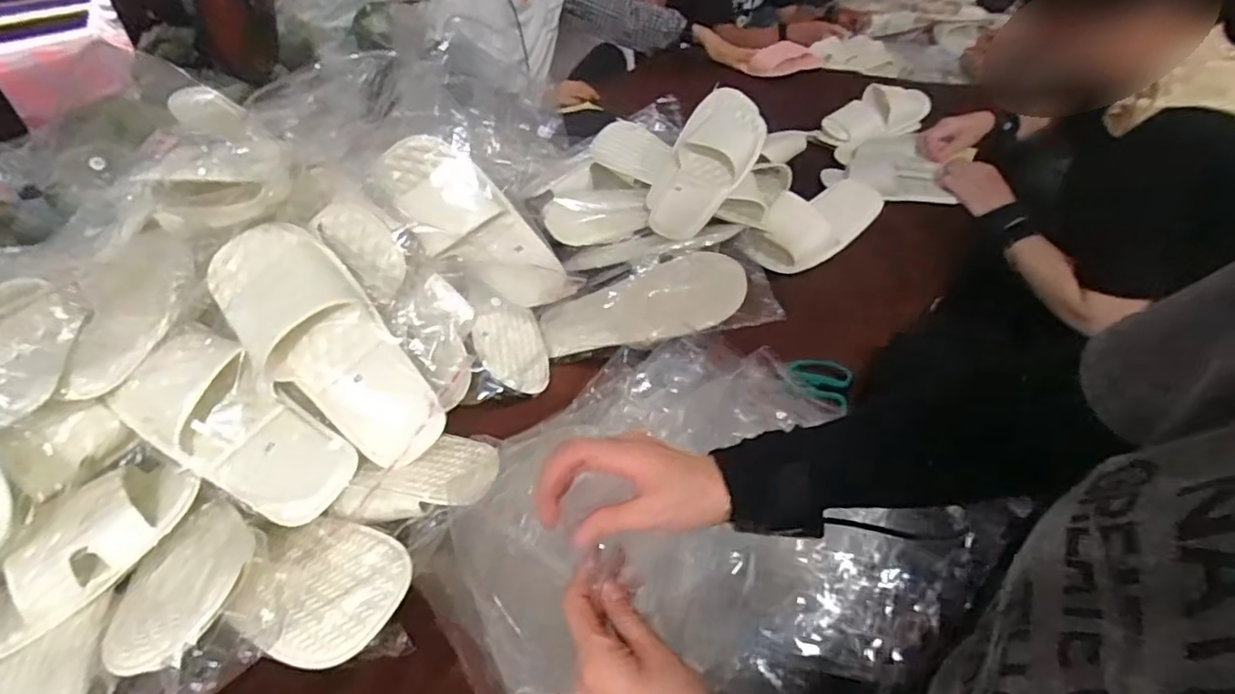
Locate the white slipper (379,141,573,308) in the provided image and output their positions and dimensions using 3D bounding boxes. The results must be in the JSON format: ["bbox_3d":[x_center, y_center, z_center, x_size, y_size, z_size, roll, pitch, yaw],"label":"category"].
[{"bbox_3d":[-0.158,-0.124,0.671,0.103,0.228,0.060,-32,31,29],"label":"white slipper"}]

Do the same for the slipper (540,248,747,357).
[{"bbox_3d":[0.028,-0.059,0.750,0.258,0.048,0.122,-15,40,8],"label":"slipper"}]

